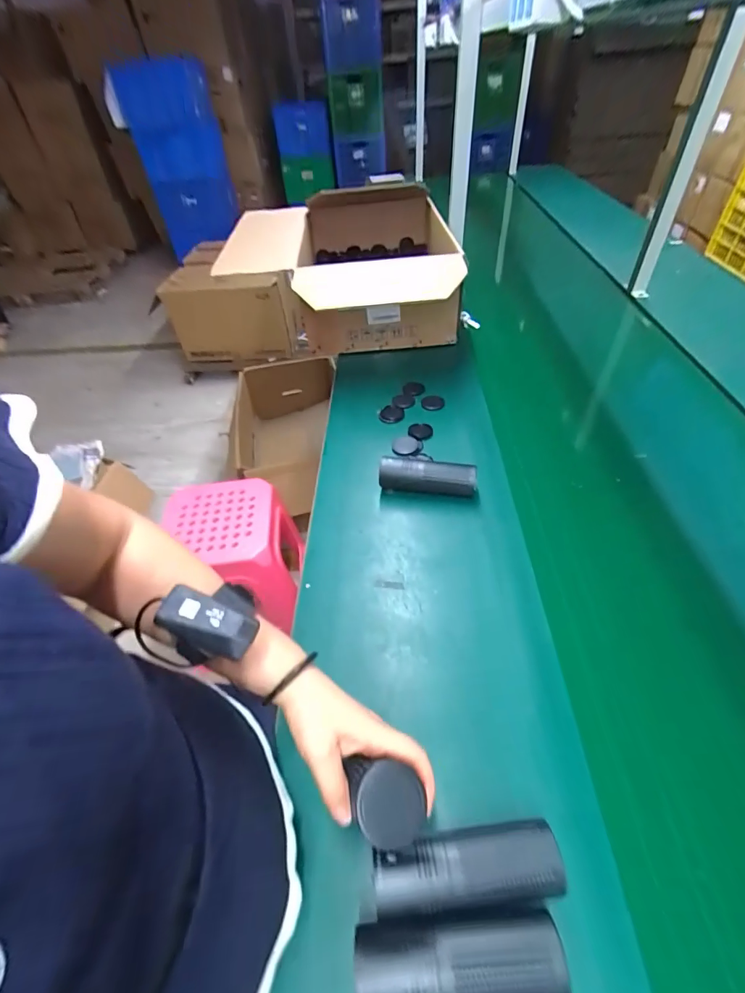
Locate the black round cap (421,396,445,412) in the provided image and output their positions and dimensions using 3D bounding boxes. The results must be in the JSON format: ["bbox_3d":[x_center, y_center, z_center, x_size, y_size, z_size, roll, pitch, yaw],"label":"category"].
[{"bbox_3d":[0.134,-0.207,0.911,0.050,0.009,0.050,-3,47,3],"label":"black round cap"}]

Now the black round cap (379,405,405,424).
[{"bbox_3d":[0.042,-0.180,0.893,0.053,0.007,0.068,-6,47,0],"label":"black round cap"}]

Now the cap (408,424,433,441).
[{"bbox_3d":[0.099,-0.132,0.847,0.050,0.013,0.056,0,47,5],"label":"cap"}]

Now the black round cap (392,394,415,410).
[{"bbox_3d":[0.071,-0.214,0.928,0.052,0.007,0.052,-3,47,3],"label":"black round cap"}]

